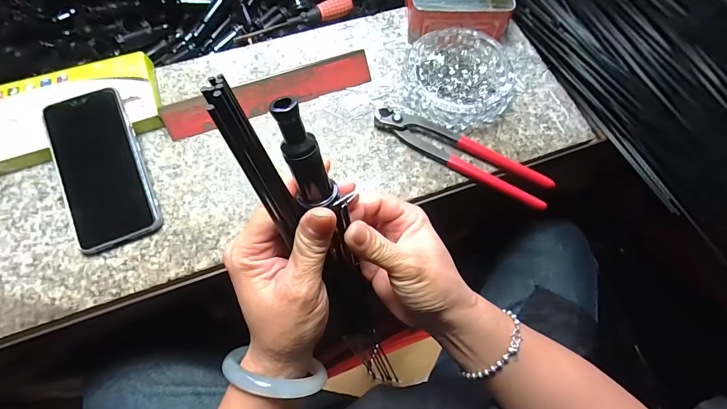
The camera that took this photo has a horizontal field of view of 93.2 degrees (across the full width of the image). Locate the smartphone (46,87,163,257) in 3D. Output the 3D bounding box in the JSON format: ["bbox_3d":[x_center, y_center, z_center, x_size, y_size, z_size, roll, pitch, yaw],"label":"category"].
[{"bbox_3d":[-0.257,-0.036,0.338,0.078,0.008,0.154,-22,82,-5],"label":"smartphone"}]

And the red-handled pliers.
[{"bbox_3d":[0.105,-0.059,0.369,0.194,0.018,0.043,32,71,10],"label":"red-handled pliers"}]

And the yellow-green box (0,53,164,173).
[{"bbox_3d":[-0.314,-0.102,0.368,0.179,0.024,0.100,-15,70,-8],"label":"yellow-green box"}]

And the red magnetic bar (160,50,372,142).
[{"bbox_3d":[-0.103,-0.124,0.385,0.228,0.028,0.028,-19,71,-9],"label":"red magnetic bar"}]

